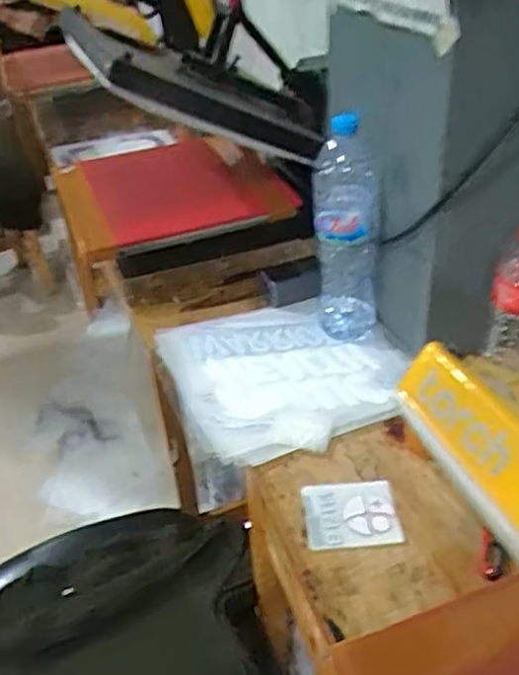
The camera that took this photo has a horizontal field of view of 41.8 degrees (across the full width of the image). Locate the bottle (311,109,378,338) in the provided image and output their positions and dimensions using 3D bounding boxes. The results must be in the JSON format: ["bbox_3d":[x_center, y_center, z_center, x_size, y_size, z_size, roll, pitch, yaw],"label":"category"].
[{"bbox_3d":[0.120,-0.143,0.951,0.089,0.311,0.073,3,37,9],"label":"bottle"}]

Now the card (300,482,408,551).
[{"bbox_3d":[0.102,0.196,0.764,0.102,0.011,0.083,-6,43,0],"label":"card"}]

